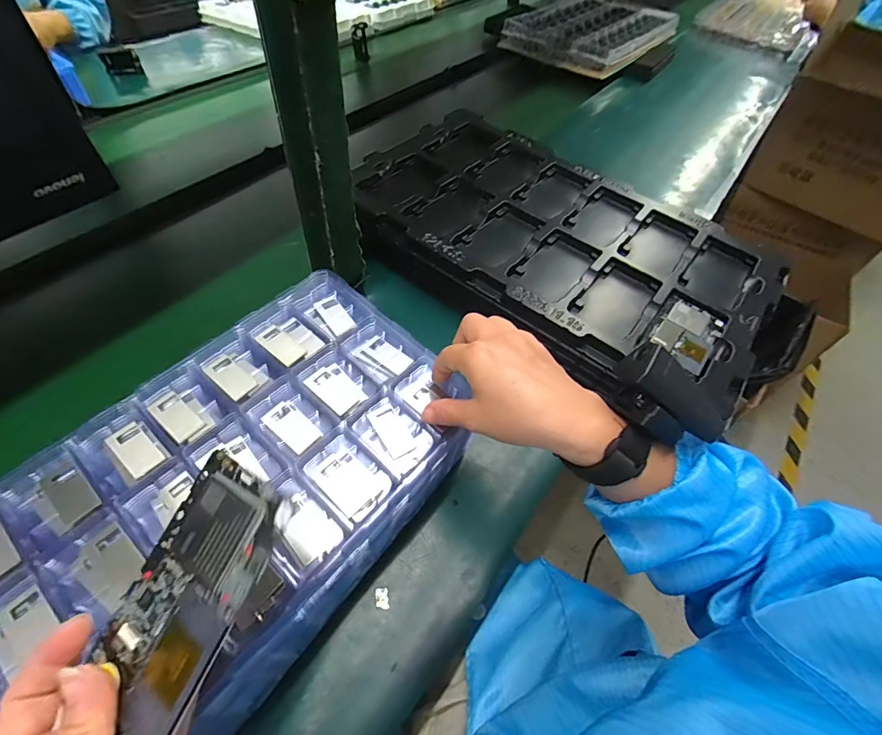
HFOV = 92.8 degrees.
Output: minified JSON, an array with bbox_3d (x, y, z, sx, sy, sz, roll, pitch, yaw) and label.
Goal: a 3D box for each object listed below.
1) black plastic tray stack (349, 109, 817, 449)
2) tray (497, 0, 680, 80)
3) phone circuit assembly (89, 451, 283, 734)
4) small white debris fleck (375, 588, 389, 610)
[{"bbox_3d":[0.160,-0.170,0.573,0.571,0.066,0.347,38,60,22],"label":"black plastic tray stack"},{"bbox_3d":[0.435,-0.937,1.144,0.290,0.047,0.494,37,59,22],"label":"tray"},{"bbox_3d":[-0.117,0.102,0.195,0.068,0.004,0.110,24,77,30],"label":"phone circuit assembly"},{"bbox_3d":[-0.049,0.193,0.351,0.010,0.004,0.016,-5,54,-7],"label":"small white debris fleck"}]

